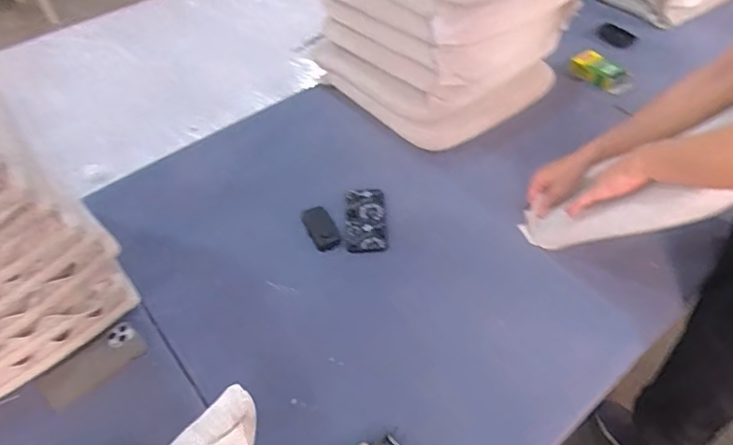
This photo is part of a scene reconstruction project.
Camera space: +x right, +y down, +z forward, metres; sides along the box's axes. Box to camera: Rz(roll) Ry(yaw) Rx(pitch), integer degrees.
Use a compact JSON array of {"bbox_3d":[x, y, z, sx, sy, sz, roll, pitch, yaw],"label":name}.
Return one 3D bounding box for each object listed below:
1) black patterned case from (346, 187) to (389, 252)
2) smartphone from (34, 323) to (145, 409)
[{"bbox_3d":[-0.001,-0.010,1.070,0.081,0.012,0.172,-4,48,0],"label":"black patterned case"},{"bbox_3d":[-0.455,0.237,0.871,0.159,0.010,0.068,-35,71,-30],"label":"smartphone"}]

